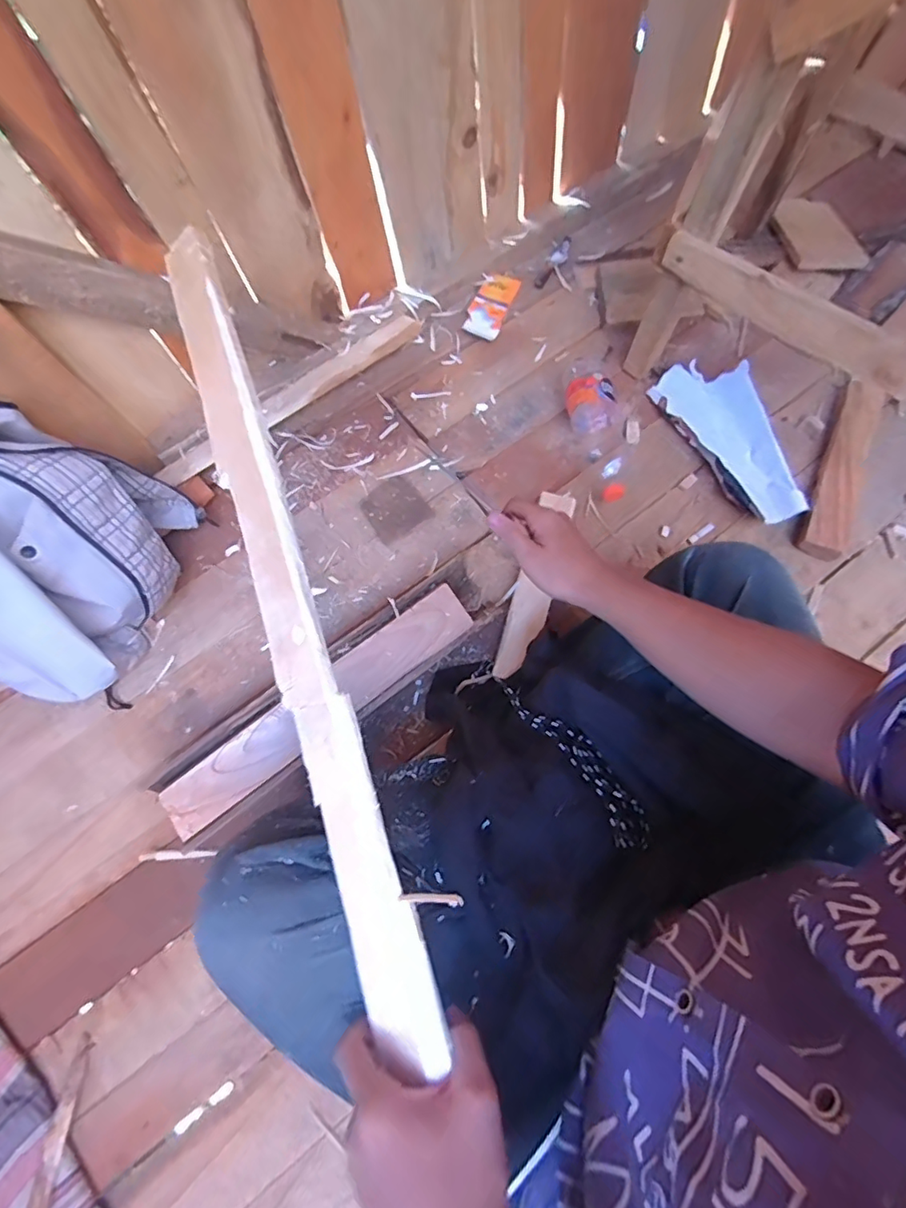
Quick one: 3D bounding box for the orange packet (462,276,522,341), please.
[{"bbox_3d":[0.058,-0.455,0.834,0.054,0.011,0.105,23,89,4],"label":"orange packet"}]

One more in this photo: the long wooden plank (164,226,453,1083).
[{"bbox_3d":[-0.120,-0.003,0.386,0.049,0.012,0.591,-23,79,20],"label":"long wooden plank"}]

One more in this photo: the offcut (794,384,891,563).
[{"bbox_3d":[0.519,-0.185,0.724,0.064,0.040,0.282,23,72,8],"label":"offcut"}]

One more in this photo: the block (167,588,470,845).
[{"bbox_3d":[-0.145,0.109,0.613,0.381,0.032,0.066,-35,97,-8],"label":"block"}]

